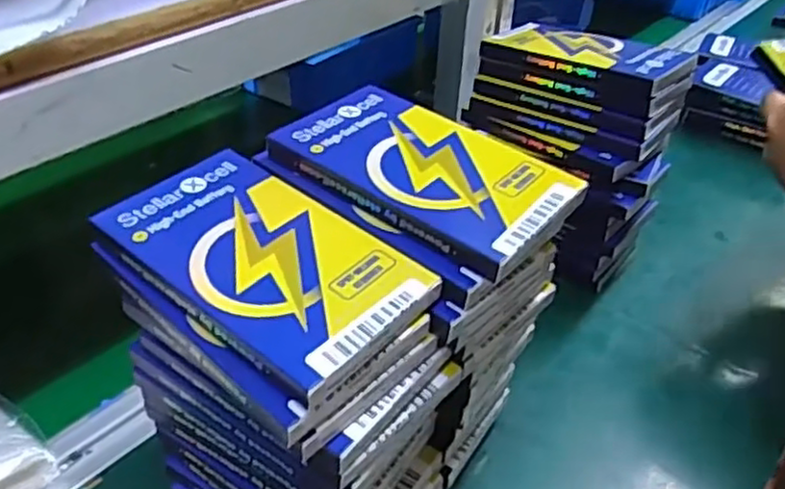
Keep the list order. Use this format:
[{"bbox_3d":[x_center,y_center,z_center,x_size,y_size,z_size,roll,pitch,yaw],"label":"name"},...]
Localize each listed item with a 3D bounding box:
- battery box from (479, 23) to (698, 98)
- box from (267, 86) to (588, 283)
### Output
[{"bbox_3d":[0.141,-0.138,0.520,0.135,0.018,0.070,27,44,29],"label":"battery box"},{"bbox_3d":[0.016,-0.035,0.340,0.130,0.019,0.075,27,44,29],"label":"box"}]

